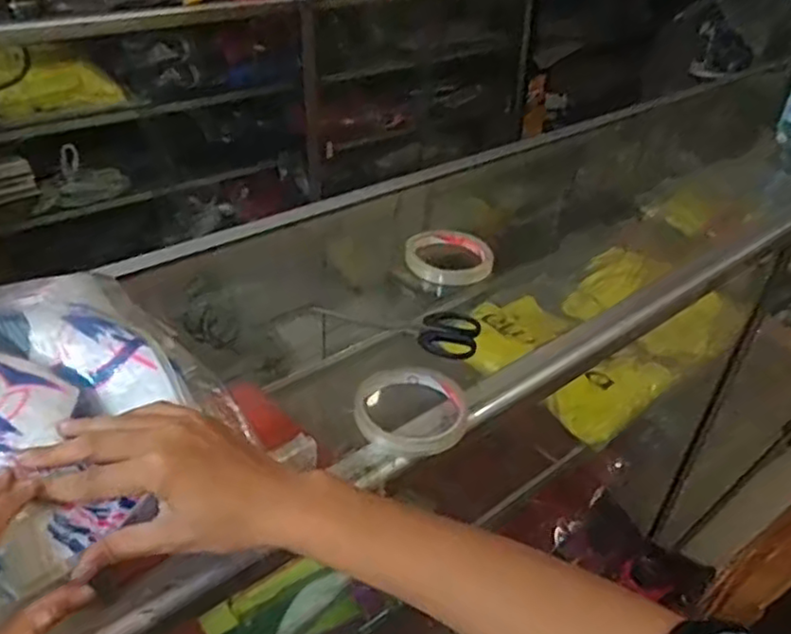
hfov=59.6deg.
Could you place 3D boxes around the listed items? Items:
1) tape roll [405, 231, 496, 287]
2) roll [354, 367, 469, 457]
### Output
[{"bbox_3d":[0.058,-0.065,0.748,0.093,0.022,0.093,3,35,-2],"label":"tape roll"},{"bbox_3d":[0.013,0.070,0.543,0.088,0.011,0.090,3,35,-2],"label":"roll"}]

